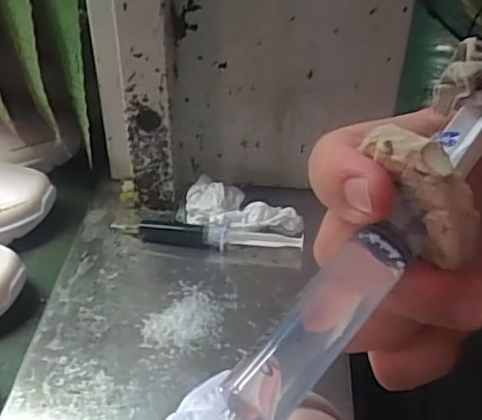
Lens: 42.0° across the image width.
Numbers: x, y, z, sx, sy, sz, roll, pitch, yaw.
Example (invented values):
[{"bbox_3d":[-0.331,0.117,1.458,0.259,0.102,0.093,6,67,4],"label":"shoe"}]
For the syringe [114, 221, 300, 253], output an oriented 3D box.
[{"bbox_3d":[-0.031,0.023,0.557,0.170,0.017,0.020,7,37,7],"label":"syringe"}]

